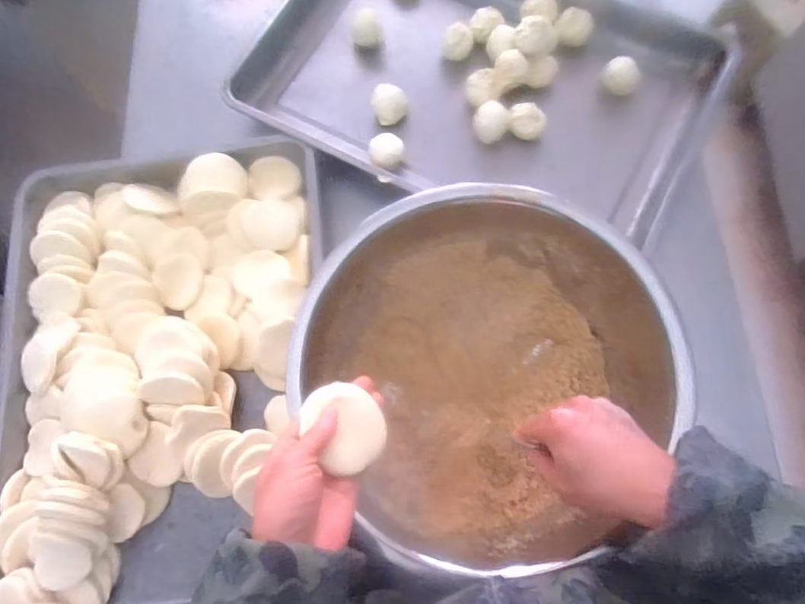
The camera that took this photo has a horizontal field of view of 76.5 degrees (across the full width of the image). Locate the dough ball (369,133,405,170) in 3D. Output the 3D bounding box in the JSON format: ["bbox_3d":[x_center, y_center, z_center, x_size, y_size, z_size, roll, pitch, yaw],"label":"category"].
[{"bbox_3d":[-0.020,-0.195,0.682,0.045,0.039,0.046,-1,74,2],"label":"dough ball"}]

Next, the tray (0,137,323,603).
[{"bbox_3d":[-0.281,0.081,0.602,0.394,0.068,0.601,-8,74,0],"label":"tray"}]

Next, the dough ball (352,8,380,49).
[{"bbox_3d":[-0.054,-0.404,0.756,0.042,0.033,0.041,-1,74,2],"label":"dough ball"}]

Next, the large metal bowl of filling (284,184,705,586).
[{"bbox_3d":[0.078,0.069,0.547,0.343,0.160,0.349,-1,74,2],"label":"large metal bowl of filling"}]

